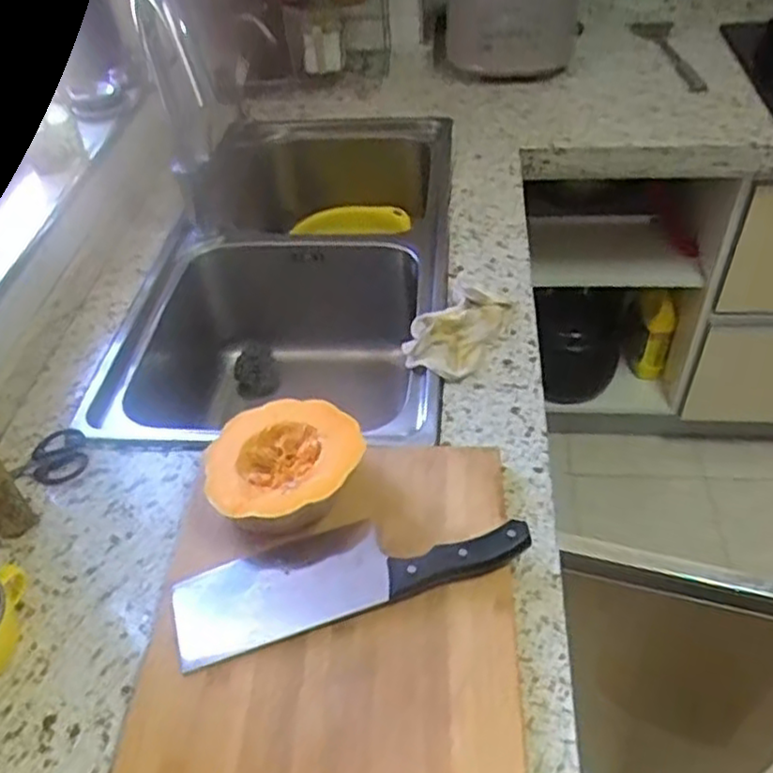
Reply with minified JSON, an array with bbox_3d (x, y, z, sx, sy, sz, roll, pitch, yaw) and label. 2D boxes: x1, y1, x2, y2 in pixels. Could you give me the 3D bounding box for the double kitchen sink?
[{"bbox_3d":[-0.115,-0.118,1.060,0.400,0.261,0.675,1,45,6],"label":"double kitchen sink"}]

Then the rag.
[{"bbox_3d":[0.087,-0.080,0.846,0.097,0.037,0.167,24,52,26],"label":"rag"}]

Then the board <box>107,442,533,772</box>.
[{"bbox_3d":[-0.047,0.206,0.578,0.299,0.035,0.378,-2,45,3],"label":"board"}]

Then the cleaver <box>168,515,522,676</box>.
[{"bbox_3d":[-0.031,0.150,0.605,0.289,0.020,0.085,-15,46,-10],"label":"cleaver"}]

